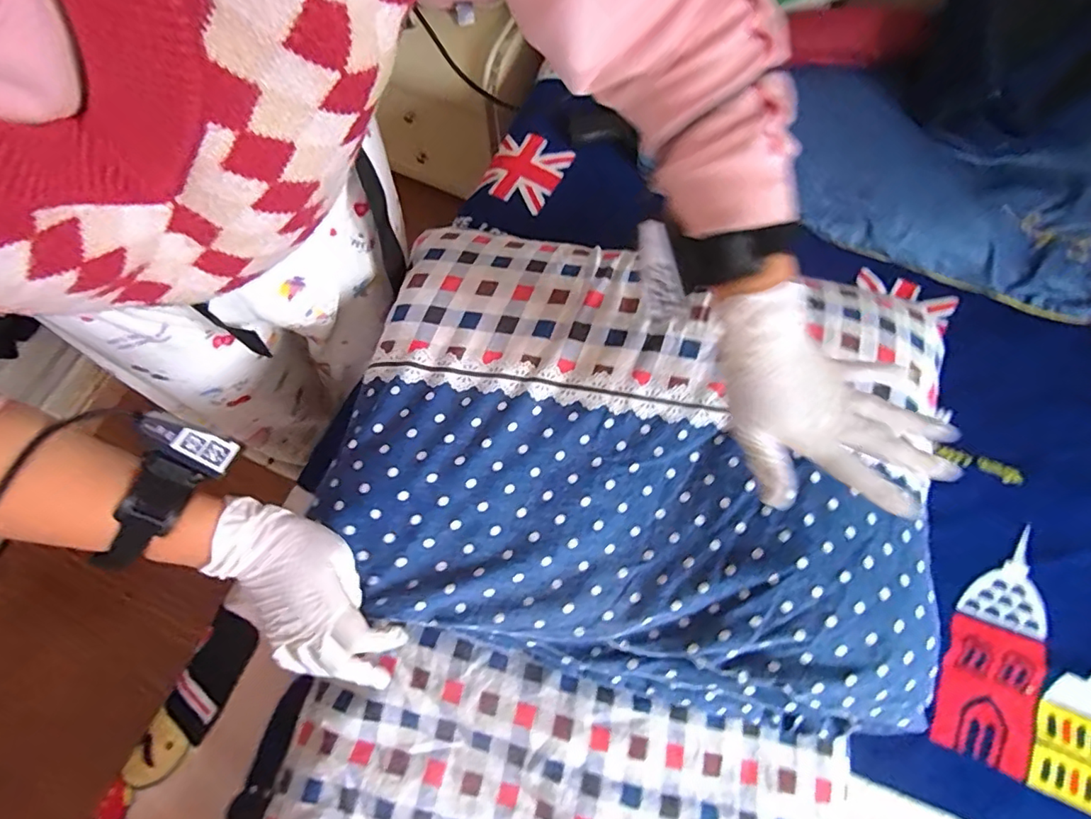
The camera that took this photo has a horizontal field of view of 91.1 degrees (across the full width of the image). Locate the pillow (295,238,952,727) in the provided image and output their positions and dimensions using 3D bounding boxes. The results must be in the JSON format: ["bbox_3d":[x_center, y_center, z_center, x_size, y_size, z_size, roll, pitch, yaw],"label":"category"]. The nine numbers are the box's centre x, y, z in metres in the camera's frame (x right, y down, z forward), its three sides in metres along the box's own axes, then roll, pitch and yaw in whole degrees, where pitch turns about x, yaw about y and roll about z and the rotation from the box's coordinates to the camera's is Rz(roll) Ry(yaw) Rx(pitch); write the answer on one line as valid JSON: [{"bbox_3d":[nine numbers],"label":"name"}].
[{"bbox_3d":[0.083,0.049,0.526,0.523,0.121,0.408,9,69,6],"label":"pillow"}]

